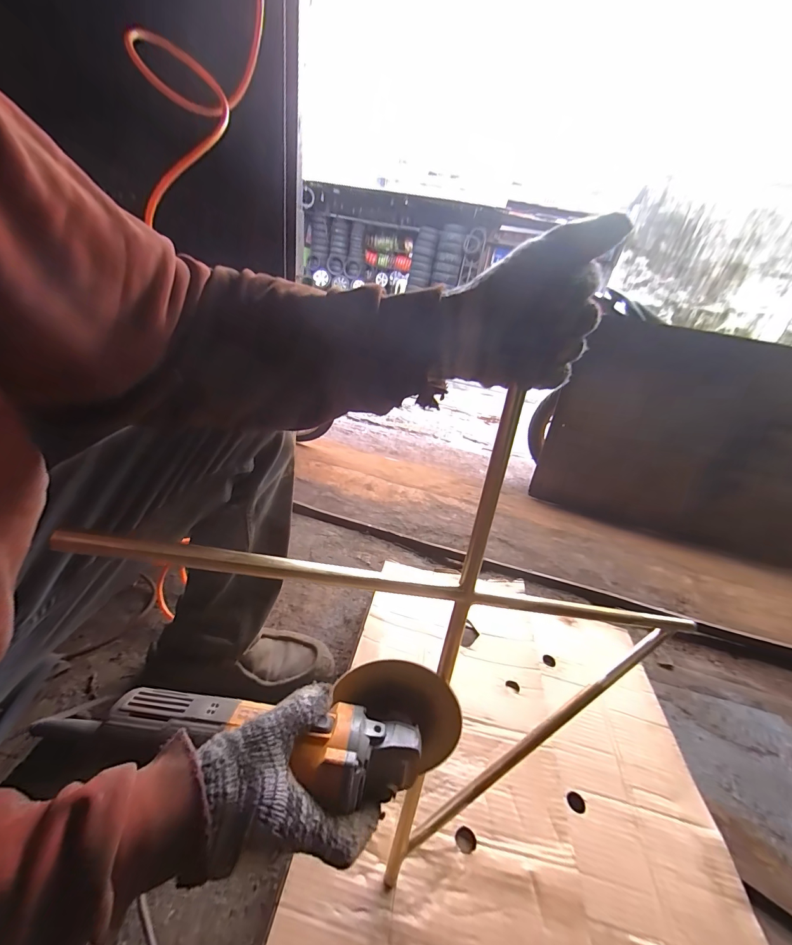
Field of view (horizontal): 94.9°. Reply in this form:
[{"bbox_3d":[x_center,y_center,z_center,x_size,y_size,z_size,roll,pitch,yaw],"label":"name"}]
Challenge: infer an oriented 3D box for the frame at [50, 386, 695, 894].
[{"bbox_3d":[0.057,0.128,0.335,0.396,0.476,0.034,-34,24,-4],"label":"frame"}]

